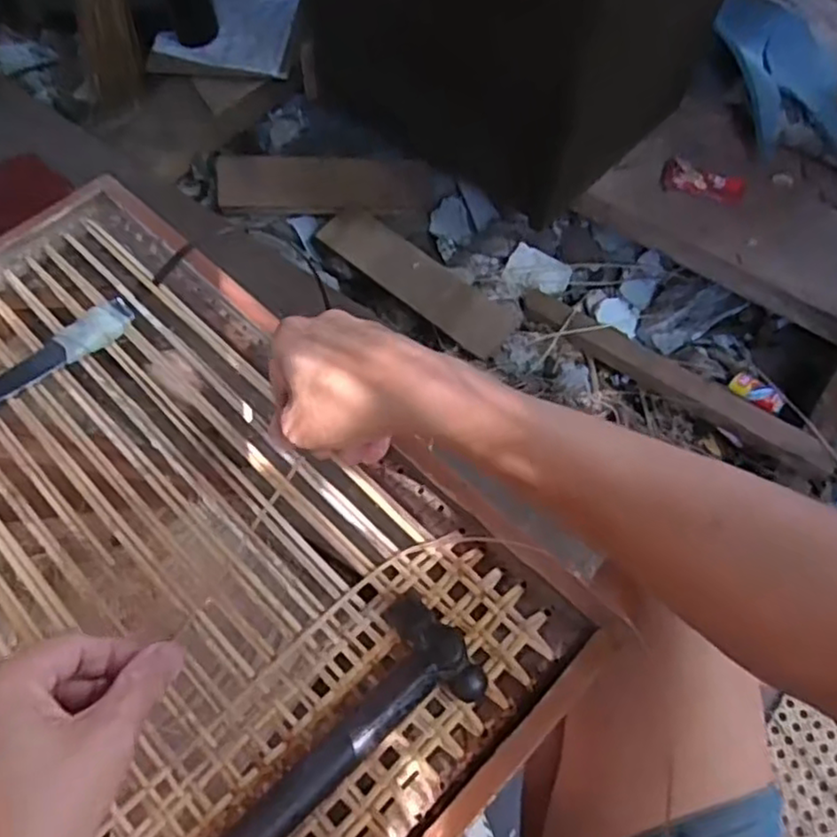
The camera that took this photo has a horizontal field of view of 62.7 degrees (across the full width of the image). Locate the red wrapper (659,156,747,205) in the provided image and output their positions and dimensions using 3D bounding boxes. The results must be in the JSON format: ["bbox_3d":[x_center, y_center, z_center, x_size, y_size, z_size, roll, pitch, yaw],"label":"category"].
[{"bbox_3d":[0.500,-0.417,1.206,0.144,0.005,0.082,20,62,10],"label":"red wrapper"}]

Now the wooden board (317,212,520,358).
[{"bbox_3d":[-0.003,-0.255,1.210,0.394,0.016,0.122,37,66,18],"label":"wooden board"}]

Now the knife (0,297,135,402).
[{"bbox_3d":[-0.243,-0.036,0.432,0.133,0.016,0.028,-30,65,-15],"label":"knife"}]

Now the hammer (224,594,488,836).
[{"bbox_3d":[-0.062,0.174,0.308,0.217,0.022,0.055,-40,68,-19],"label":"hammer"}]

